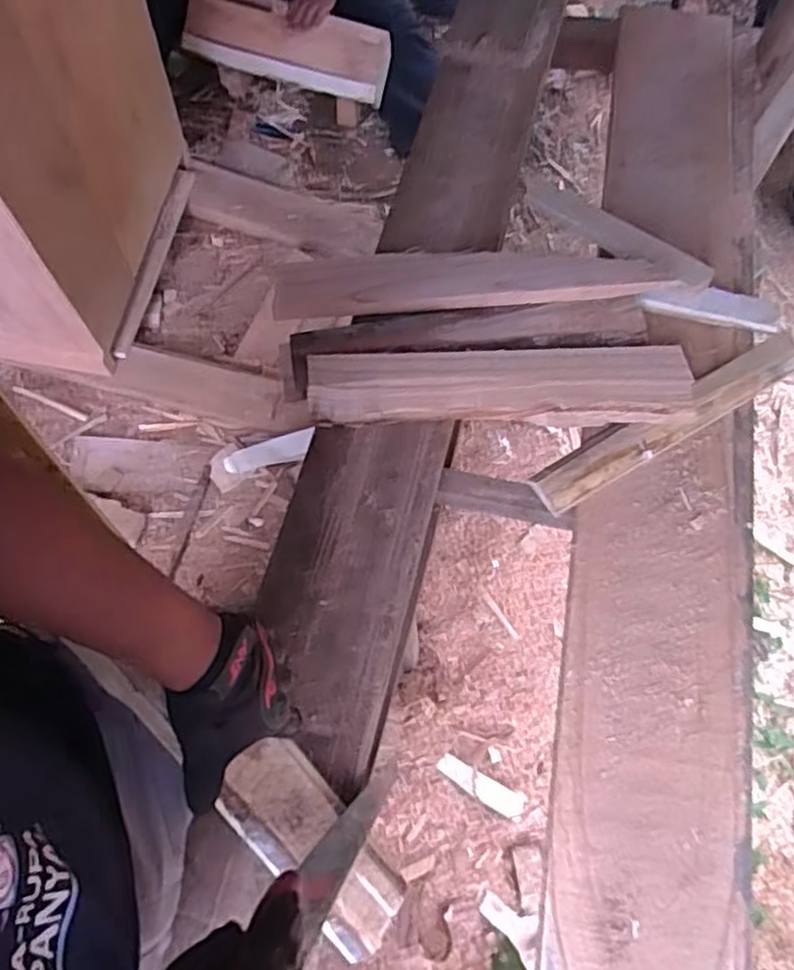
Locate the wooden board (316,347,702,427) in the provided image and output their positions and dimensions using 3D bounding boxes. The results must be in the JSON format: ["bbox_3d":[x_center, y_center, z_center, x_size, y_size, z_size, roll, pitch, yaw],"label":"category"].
[{"bbox_3d":[0.114,-0.108,0.777,0.417,0.042,0.086,-1,67,-3],"label":"wooden board"}]

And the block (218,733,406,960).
[{"bbox_3d":[-0.071,0.313,0.596,0.074,0.027,0.216,-37,108,-16],"label":"block"}]

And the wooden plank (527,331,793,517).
[{"bbox_3d":[0.310,-0.073,0.776,0.357,0.019,0.054,-29,90,-11],"label":"wooden plank"}]

